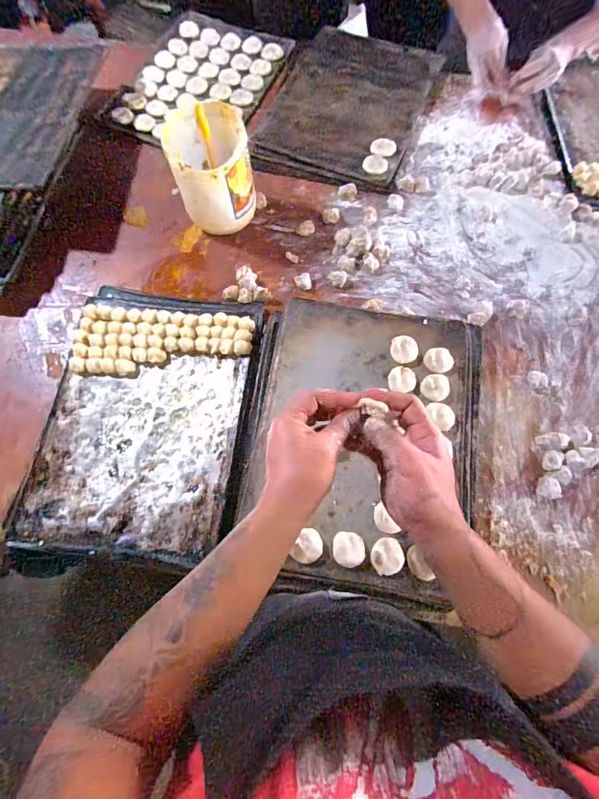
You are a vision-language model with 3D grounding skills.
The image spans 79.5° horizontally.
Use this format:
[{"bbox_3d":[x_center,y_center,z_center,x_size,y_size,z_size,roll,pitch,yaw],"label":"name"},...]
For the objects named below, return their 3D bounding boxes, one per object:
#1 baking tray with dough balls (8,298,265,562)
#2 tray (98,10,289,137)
[{"bbox_3d":[-0.268,0.031,0.642,0.354,0.034,0.471,8,74,3],"label":"baking tray with dough balls"},{"bbox_3d":[-0.236,-0.782,0.882,0.326,0.029,0.432,20,75,6],"label":"tray"}]

